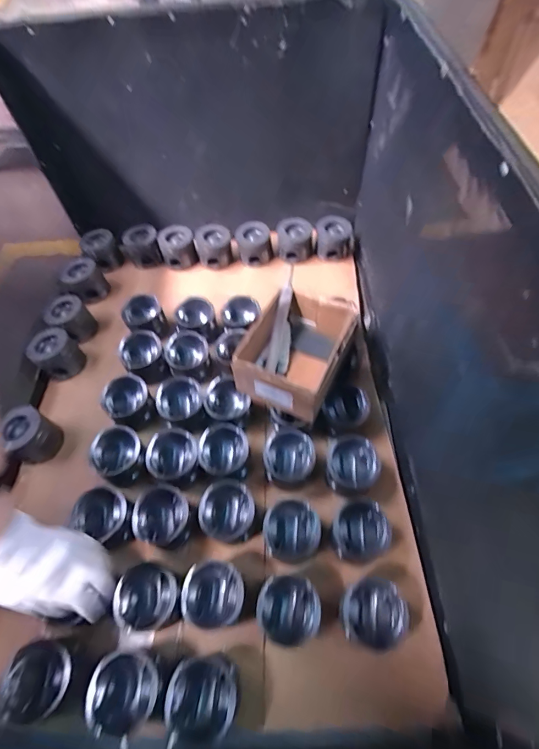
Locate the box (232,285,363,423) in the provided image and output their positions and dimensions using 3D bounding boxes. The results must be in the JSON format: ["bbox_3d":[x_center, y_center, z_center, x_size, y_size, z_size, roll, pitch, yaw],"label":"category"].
[{"bbox_3d":[0.047,-0.043,0.671,0.159,0.094,0.197,24,64,17],"label":"box"}]

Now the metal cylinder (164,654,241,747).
[{"bbox_3d":[-0.080,0.414,0.491,0.084,0.076,0.085,-2,59,3],"label":"metal cylinder"}]

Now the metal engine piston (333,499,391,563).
[{"bbox_3d":[0.138,0.242,0.589,0.086,0.061,0.082,-5,59,1],"label":"metal engine piston"}]

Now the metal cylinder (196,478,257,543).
[{"bbox_3d":[-0.064,0.219,0.606,0.080,0.067,0.083,-2,59,3],"label":"metal cylinder"}]

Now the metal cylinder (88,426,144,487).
[{"bbox_3d":[-0.263,0.142,0.669,0.091,0.067,0.082,36,68,22],"label":"metal cylinder"}]

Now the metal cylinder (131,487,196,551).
[{"bbox_3d":[-0.165,0.235,0.619,0.089,0.082,0.086,9,61,9],"label":"metal cylinder"}]

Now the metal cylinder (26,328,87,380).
[{"bbox_3d":[-0.444,-0.041,0.800,0.079,0.072,0.088,30,66,20],"label":"metal cylinder"}]

